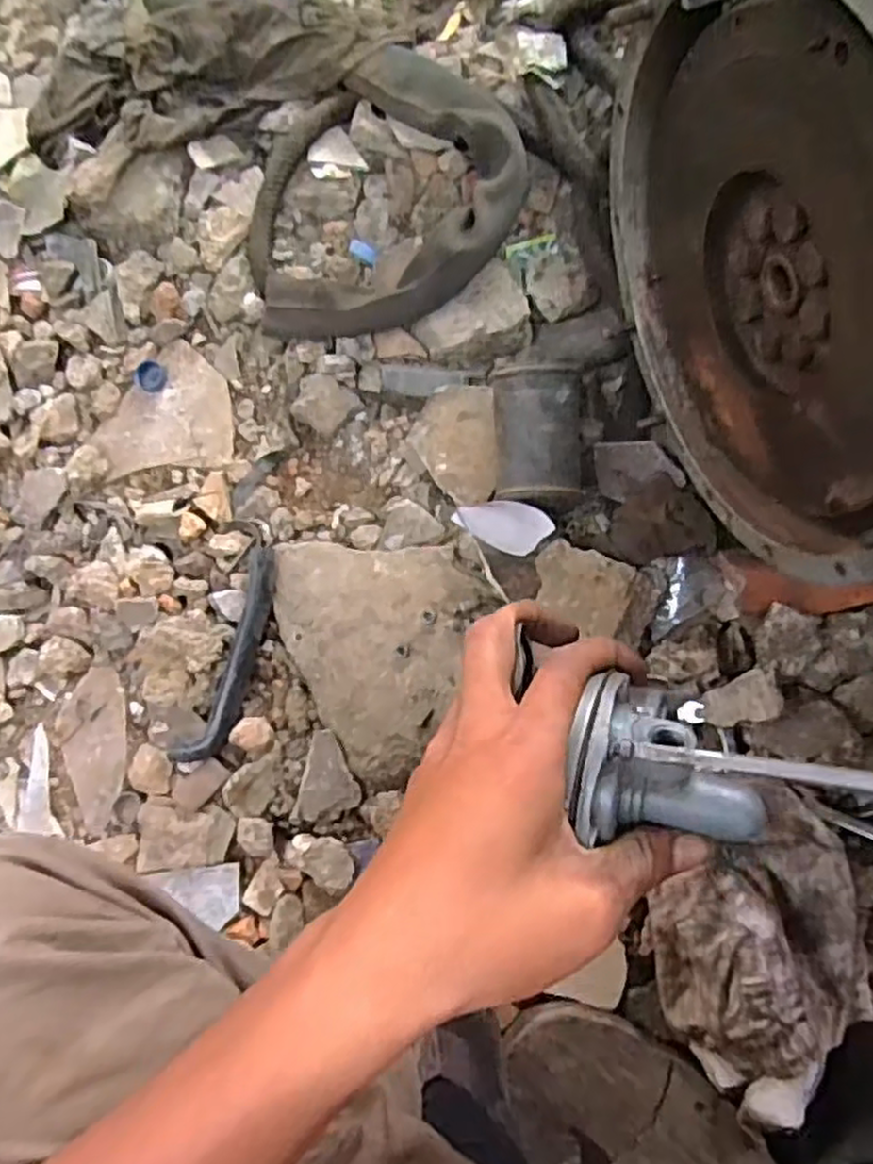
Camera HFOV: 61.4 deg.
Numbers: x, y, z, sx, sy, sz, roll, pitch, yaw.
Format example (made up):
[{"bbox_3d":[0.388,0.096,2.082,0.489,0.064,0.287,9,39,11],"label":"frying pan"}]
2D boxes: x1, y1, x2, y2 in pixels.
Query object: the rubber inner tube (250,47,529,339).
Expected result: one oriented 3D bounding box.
[{"bbox_3d":[-0.058,-0.376,0.716,0.272,0.076,0.264,-10,82,5],"label":"rubber inner tube"}]

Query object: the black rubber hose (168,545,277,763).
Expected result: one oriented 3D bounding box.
[{"bbox_3d":[-0.191,0.072,0.698,0.043,0.021,0.213,21,85,8],"label":"black rubber hose"}]

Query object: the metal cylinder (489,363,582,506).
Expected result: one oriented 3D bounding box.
[{"bbox_3d":[0.091,-0.133,0.670,0.080,0.074,0.126,1,83,6],"label":"metal cylinder"}]

